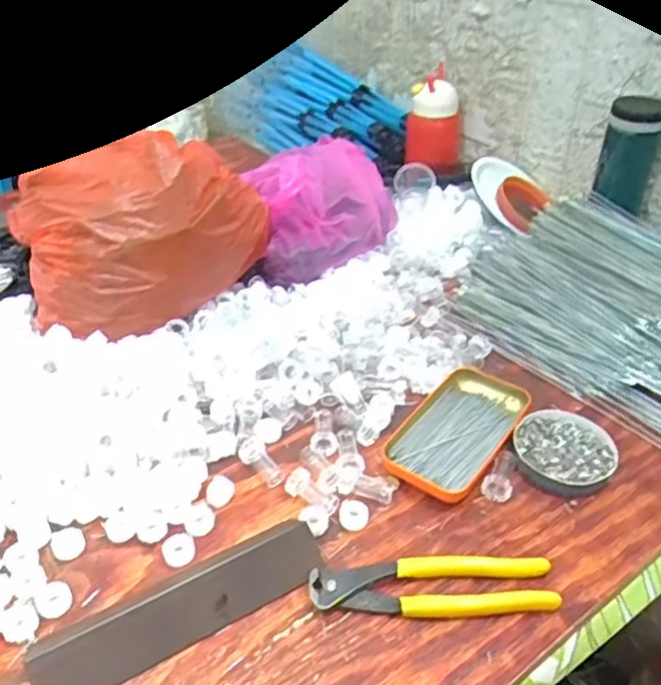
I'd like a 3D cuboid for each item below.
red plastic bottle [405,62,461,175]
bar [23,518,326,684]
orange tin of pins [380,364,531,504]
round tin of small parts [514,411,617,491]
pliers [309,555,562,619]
[{"bbox_3d":[0.155,-0.320,0.978,0.081,0.131,0.069,6,38,8],"label":"red plastic bottle"},{"bbox_3d":[-0.098,0.170,0.443,0.191,0.024,0.049,-21,42,-24],"label":"bar"},{"bbox_3d":[0.106,0.072,0.570,0.082,0.017,0.146,24,44,28],"label":"orange tin of pins"},{"bbox_3d":[0.194,0.088,0.559,0.080,0.016,0.081,0,38,0],"label":"round tin of small parts"},{"bbox_3d":[0.069,0.165,0.459,0.163,0.020,0.037,-1,38,-1],"label":"pliers"}]

